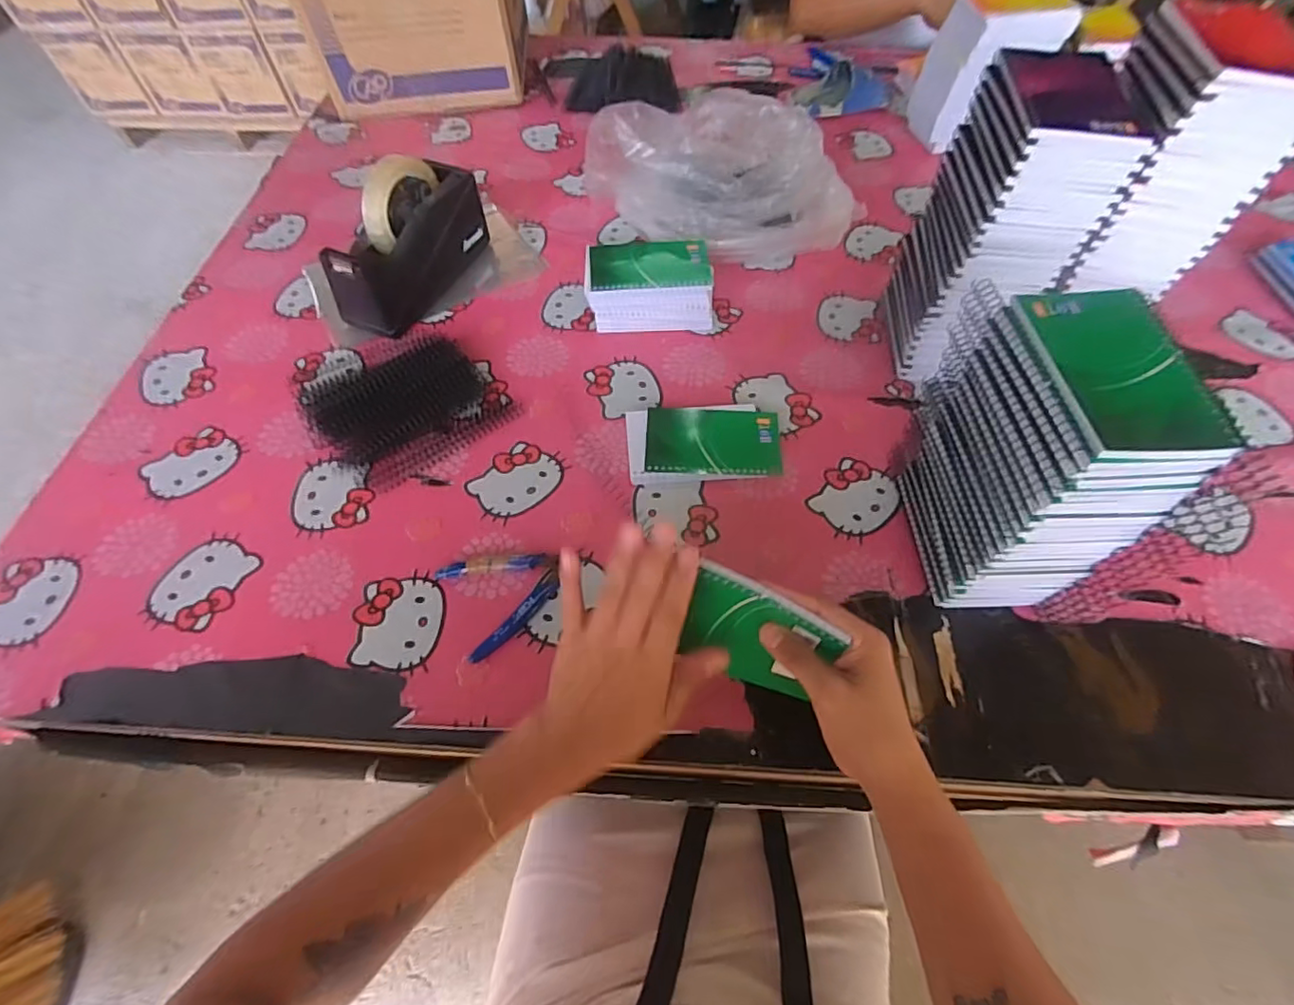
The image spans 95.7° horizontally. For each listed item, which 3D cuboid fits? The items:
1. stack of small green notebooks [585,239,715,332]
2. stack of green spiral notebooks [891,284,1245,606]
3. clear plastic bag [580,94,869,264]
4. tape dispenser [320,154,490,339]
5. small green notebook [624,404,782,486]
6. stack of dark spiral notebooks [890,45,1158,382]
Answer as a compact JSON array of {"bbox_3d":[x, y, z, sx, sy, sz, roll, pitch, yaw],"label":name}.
[{"bbox_3d":[0.002,-0.241,0.649,0.133,0.056,0.086,-1,57,0],"label":"stack of small green notebooks"},{"bbox_3d":[0.278,-0.030,0.442,0.089,0.217,0.154,-2,57,-1],"label":"stack of green spiral notebooks"},{"bbox_3d":[0.092,-0.400,0.706,0.270,0.115,0.218,38,65,22],"label":"clear plastic bag"},{"bbox_3d":[-0.259,-0.290,0.649,0.063,0.121,0.202,24,60,15],"label":"tape dispenser"},{"bbox_3d":[0.055,-0.059,0.562,0.144,0.012,0.085,-2,57,-1],"label":"small green notebook"},{"bbox_3d":[0.320,-0.245,0.538,0.104,0.235,0.129,4,59,2],"label":"stack of dark spiral notebooks"}]

